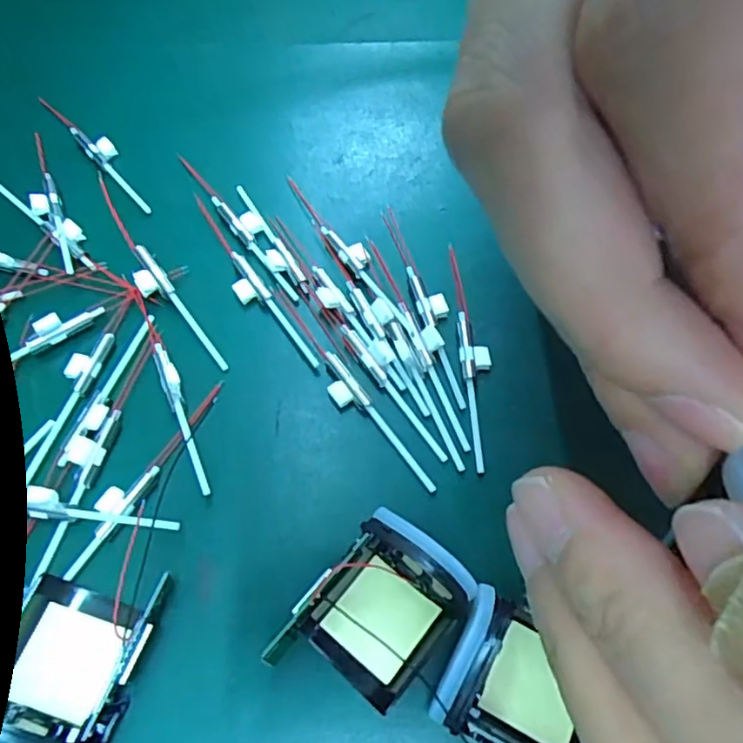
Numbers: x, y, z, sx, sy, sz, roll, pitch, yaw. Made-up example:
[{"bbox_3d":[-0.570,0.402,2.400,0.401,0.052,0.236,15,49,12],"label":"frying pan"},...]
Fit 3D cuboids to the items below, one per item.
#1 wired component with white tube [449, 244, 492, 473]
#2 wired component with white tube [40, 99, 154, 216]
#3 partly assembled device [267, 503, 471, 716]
[{"bbox_3d":[0.036,-0.008,0.218,0.010,0.004,0.088,-2,62,-2],"label":"wired component with white tube"},{"bbox_3d":[-0.116,-0.095,0.261,0.010,0.006,0.083,-38,69,-19],"label":"wired component with white tube"},{"bbox_3d":[0.003,0.067,0.172,0.035,0.016,0.053,35,67,17],"label":"partly assembled device"}]

